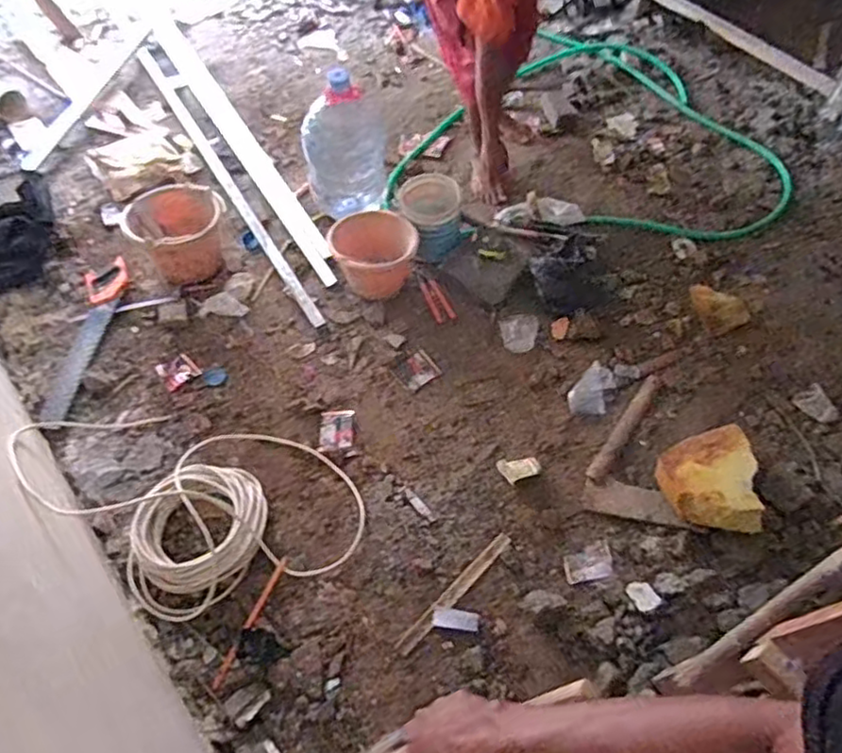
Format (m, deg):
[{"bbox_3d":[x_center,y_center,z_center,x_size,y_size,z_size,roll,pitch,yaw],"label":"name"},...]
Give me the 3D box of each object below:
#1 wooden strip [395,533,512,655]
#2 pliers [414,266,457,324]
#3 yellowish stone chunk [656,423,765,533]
[{"bbox_3d":[0.078,0.487,1.481,0.345,0.006,0.034,-42,66,-18],"label":"wooden strip"},{"bbox_3d":[0.034,-0.236,1.888,0.061,0.015,0.179,-30,82,-10],"label":"pliers"},{"bbox_3d":[0.683,0.251,1.523,0.212,0.094,0.248,-11,61,-3],"label":"yellowish stone chunk"}]

